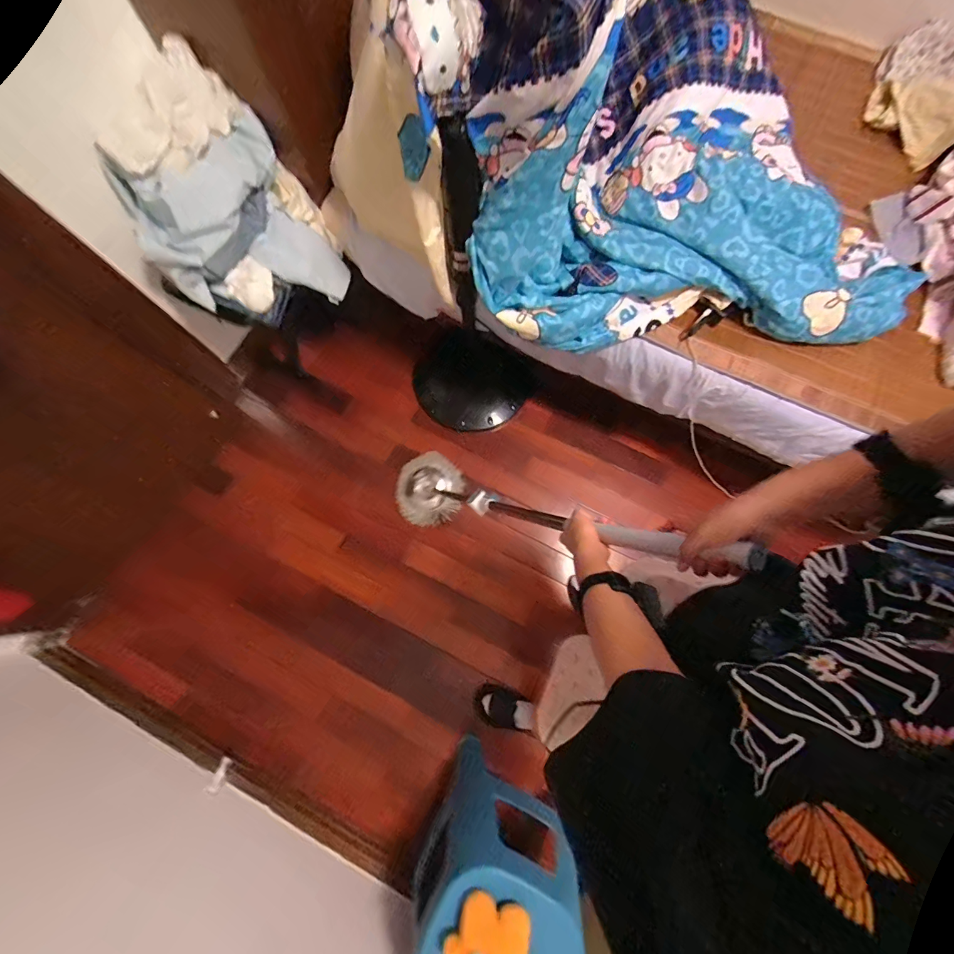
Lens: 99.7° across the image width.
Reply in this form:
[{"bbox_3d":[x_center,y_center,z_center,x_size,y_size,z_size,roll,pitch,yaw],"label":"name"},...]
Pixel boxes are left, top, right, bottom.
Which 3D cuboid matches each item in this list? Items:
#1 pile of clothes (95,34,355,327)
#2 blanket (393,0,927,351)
[{"bbox_3d":[-0.618,-0.643,0.983,0.422,0.392,0.357,-39,80,-8],"label":"pile of clothes"},{"bbox_3d":[0.434,-0.766,0.764,1.047,0.579,0.743,0,77,1],"label":"blanket"}]

